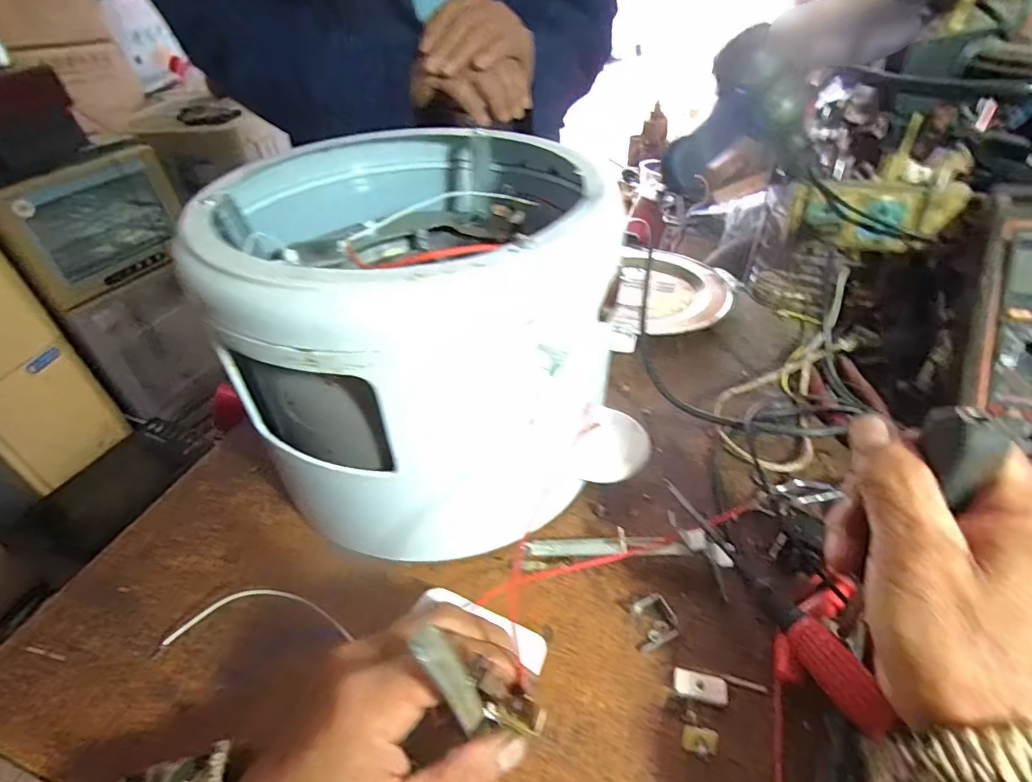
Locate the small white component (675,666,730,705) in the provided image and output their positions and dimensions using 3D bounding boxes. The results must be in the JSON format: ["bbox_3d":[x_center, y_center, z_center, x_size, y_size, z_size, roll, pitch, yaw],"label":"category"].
[{"bbox_3d":[0.100,0.161,0.280,0.028,0.006,0.014,8,41,14],"label":"small white component"}]

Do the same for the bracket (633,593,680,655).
[{"bbox_3d":[0.081,0.137,0.306,0.027,0.011,0.024,-19,42,-16],"label":"bracket"}]

